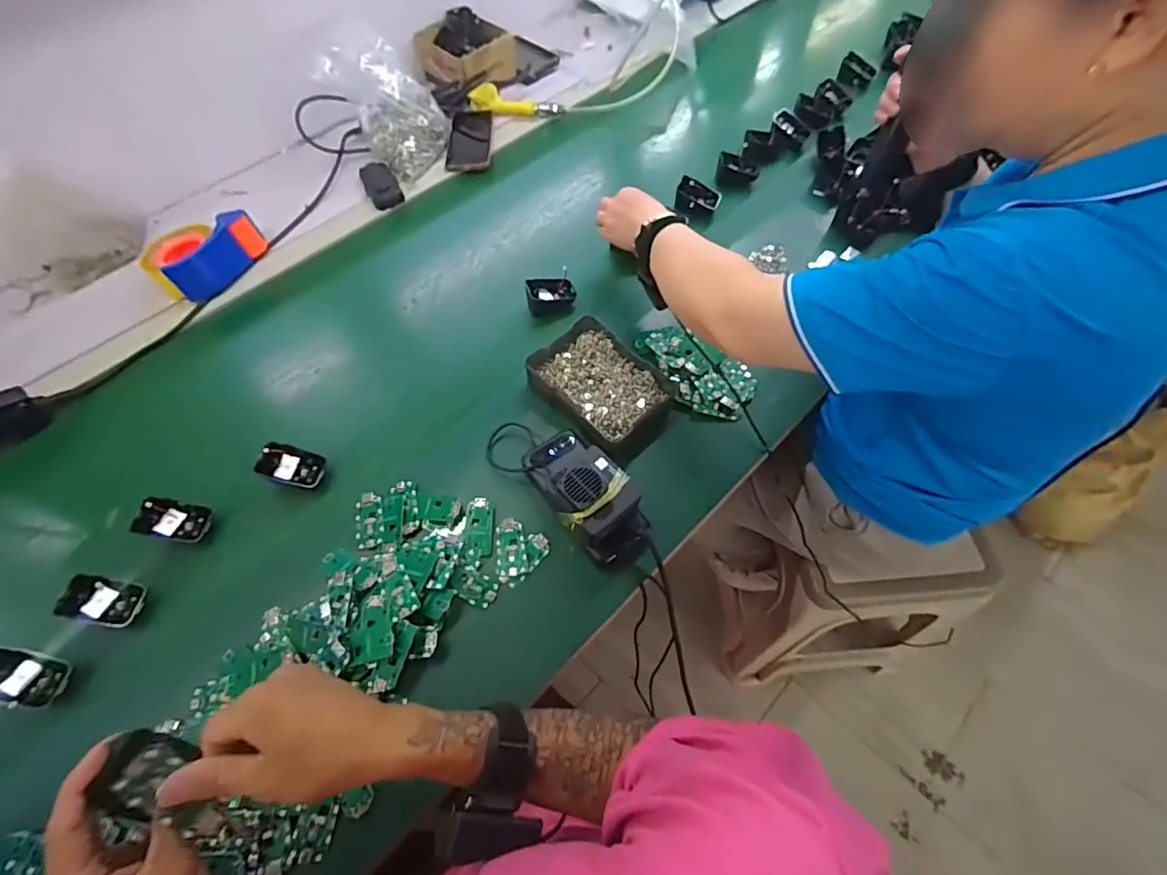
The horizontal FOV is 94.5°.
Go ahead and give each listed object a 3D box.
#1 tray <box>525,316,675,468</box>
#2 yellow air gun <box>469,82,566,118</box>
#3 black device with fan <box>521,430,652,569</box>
[{"bbox_3d":[0.023,-0.060,0.669,0.171,0.043,0.130,38,68,20],"label":"tray"},{"bbox_3d":[-0.121,-0.621,0.991,0.170,0.029,0.046,11,62,8],"label":"yellow air gun"},{"bbox_3d":[0.001,0.056,0.580,0.079,0.078,0.169,-34,65,-16],"label":"black device with fan"}]

